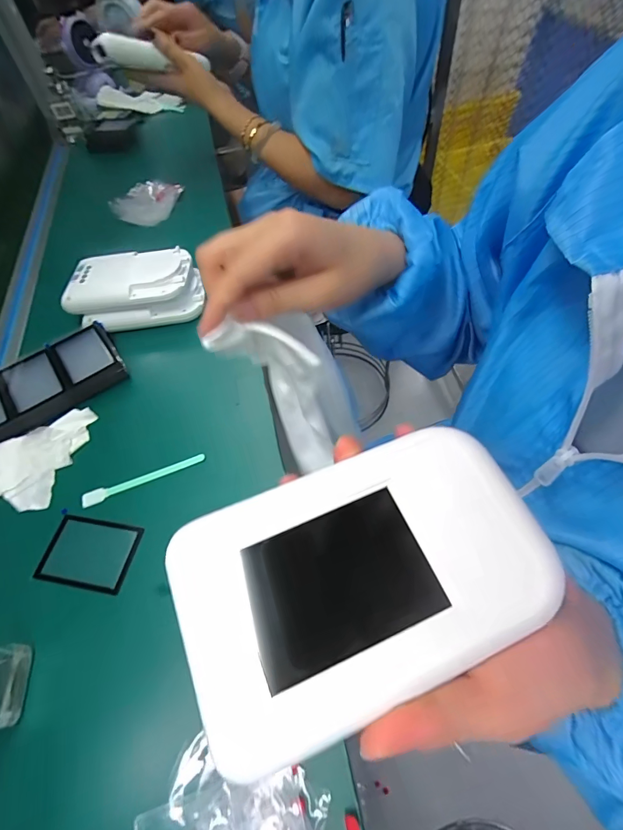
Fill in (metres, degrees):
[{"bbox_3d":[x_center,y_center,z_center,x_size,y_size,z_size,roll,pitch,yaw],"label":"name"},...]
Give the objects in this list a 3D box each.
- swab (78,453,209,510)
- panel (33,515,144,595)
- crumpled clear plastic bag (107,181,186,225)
[{"bbox_3d":[-0.165,0.064,0.389,0.120,0.007,0.014,-18,56,-9],"label":"swab"},{"bbox_3d":[-0.200,0.125,0.357,0.082,0.010,0.058,8,56,9],"label":"panel"},{"bbox_3d":[-0.278,-0.355,0.659,0.085,0.033,0.111,16,58,14],"label":"crumpled clear plastic bag"}]

